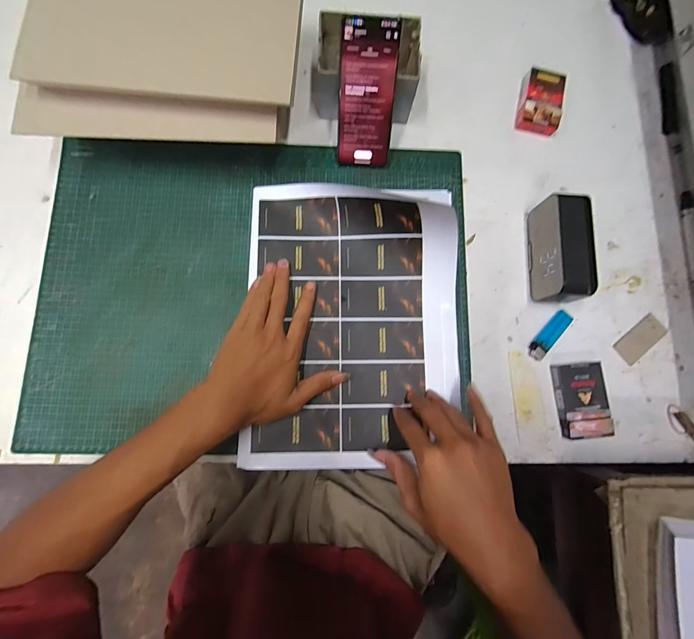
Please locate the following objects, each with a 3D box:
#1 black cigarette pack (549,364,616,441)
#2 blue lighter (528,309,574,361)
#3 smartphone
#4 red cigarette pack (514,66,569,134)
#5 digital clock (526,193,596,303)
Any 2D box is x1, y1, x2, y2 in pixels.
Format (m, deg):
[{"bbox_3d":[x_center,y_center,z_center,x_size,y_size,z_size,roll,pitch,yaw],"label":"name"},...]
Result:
[{"bbox_3d":[0.321,0.110,0.434,0.068,0.018,0.098,-4,81,-3],"label":"black cigarette pack"},{"bbox_3d":[0.289,0.021,0.451,0.024,0.011,0.084,44,81,5],"label":"blue lighter"},{"bbox_3d":[0.026,-0.293,0.425,0.071,0.161,0.010,1,38,-2],"label":"smartphone"},{"bbox_3d":[0.306,-0.344,0.502,0.063,0.025,0.096,16,80,0],"label":"red cigarette pack"},{"bbox_3d":[0.292,-0.094,0.440,0.046,0.075,0.136,2,80,-2],"label":"digital clock"}]

